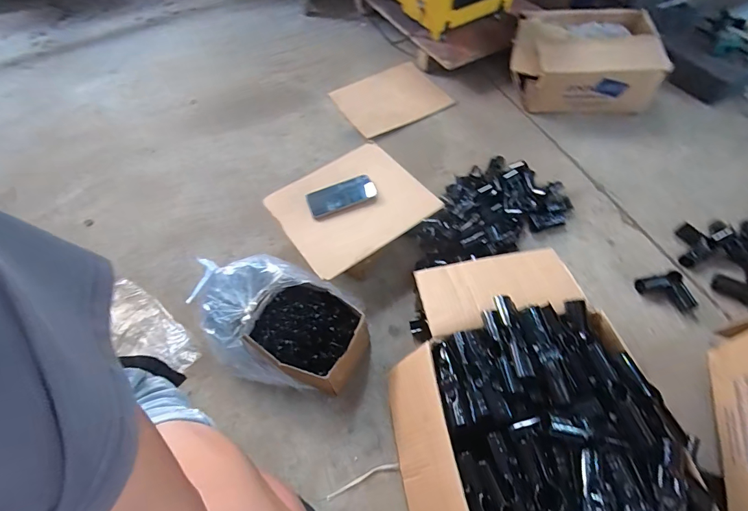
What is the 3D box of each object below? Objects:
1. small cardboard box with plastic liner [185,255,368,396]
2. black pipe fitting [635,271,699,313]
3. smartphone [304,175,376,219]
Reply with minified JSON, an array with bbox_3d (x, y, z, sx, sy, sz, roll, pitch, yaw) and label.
[{"bbox_3d":[-0.179,0.128,0.734,0.325,0.113,0.206,16,60,14],"label":"small cardboard box with plastic liner"},{"bbox_3d":[0.577,0.073,0.761,0.087,0.034,0.072,-7,57,0],"label":"black pipe fitting"},{"bbox_3d":[-0.070,-0.132,0.823,0.144,0.010,0.072,-21,58,-10],"label":"smartphone"}]

